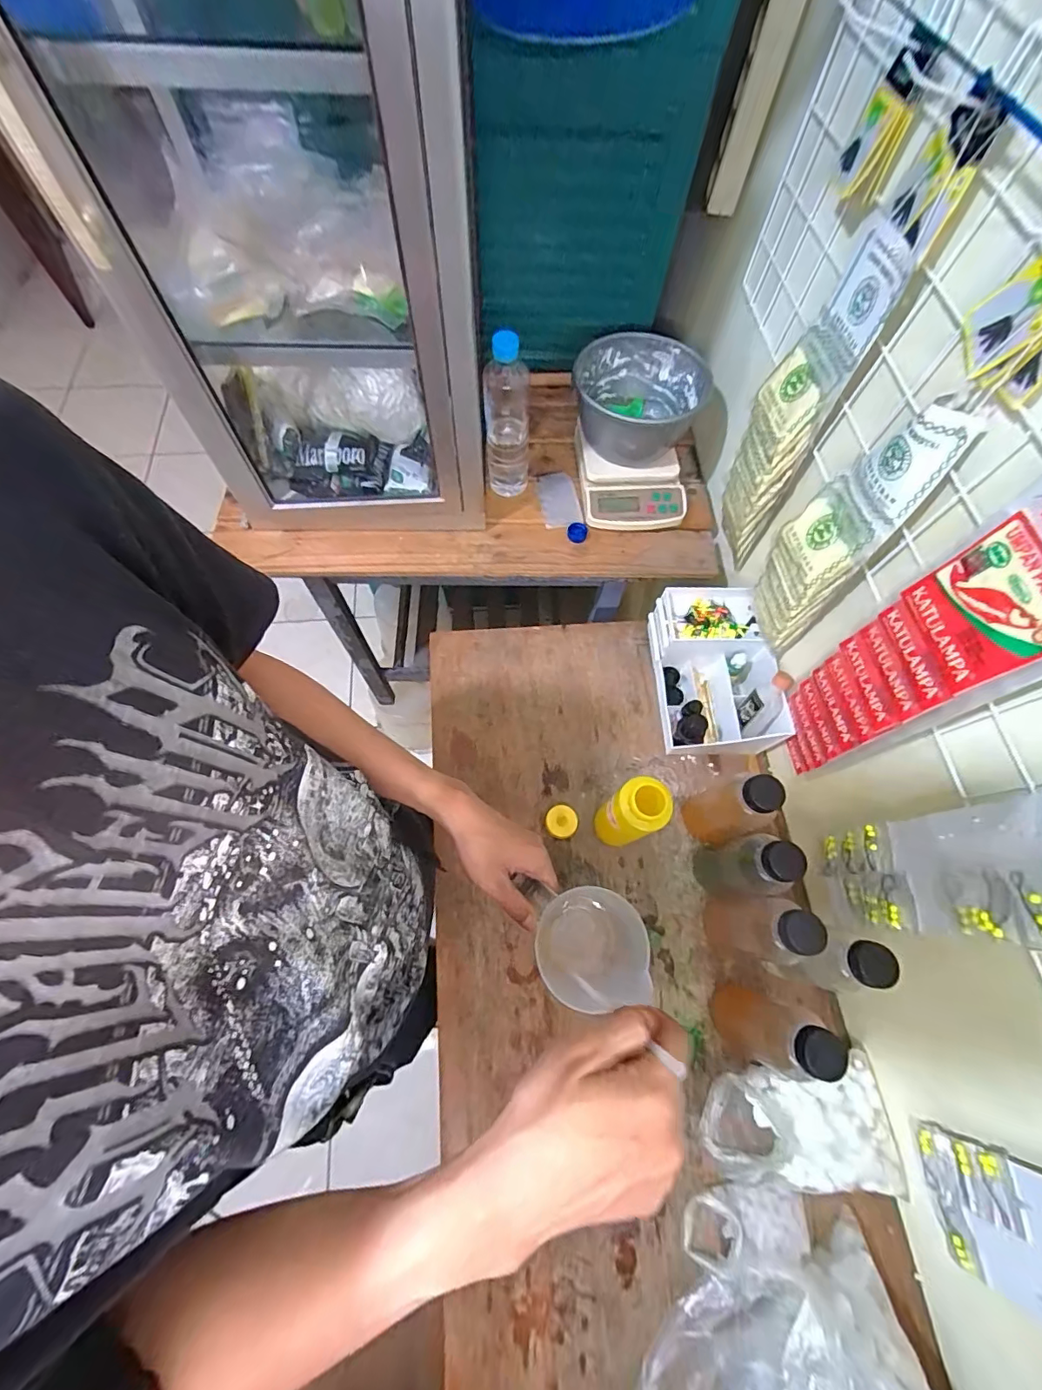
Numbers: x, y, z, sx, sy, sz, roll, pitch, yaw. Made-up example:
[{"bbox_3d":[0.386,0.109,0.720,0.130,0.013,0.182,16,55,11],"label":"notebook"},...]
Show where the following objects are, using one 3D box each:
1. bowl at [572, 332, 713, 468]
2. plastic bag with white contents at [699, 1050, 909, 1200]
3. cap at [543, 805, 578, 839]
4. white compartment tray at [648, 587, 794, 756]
[{"bbox_3d":[0.173,-0.435,0.755,0.181,0.123,0.178,1,67,-2],"label":"bowl"},{"bbox_3d":[0.304,0.477,0.536,0.194,0.059,0.114,-4,67,-4],"label":"plastic bag with white contents"},{"bbox_3d":[0.056,0.176,0.683,0.044,0.020,0.042,1,67,-2],"label":"cap"},{"bbox_3d":[0.279,-0.033,0.729,0.145,0.105,0.231,-3,67,-3],"label":"white compartment tray"}]

